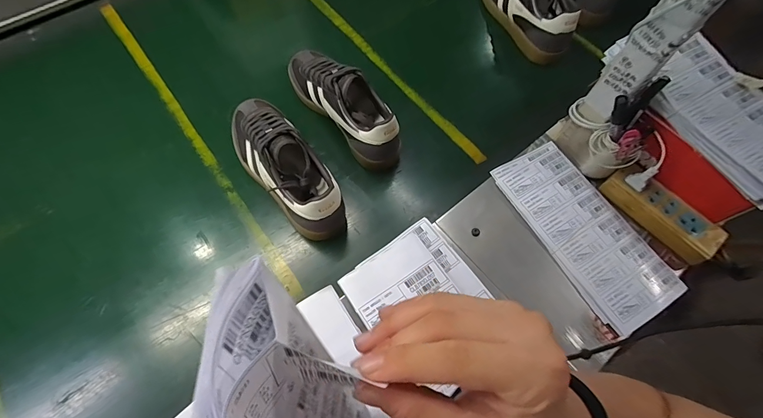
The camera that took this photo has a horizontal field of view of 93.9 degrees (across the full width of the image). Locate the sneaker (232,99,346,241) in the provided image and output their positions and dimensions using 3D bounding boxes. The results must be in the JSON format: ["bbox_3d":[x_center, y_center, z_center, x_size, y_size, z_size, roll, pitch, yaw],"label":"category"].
[{"bbox_3d":[-0.145,-0.068,0.511,0.088,0.098,0.253,-32,71,-15],"label":"sneaker"}]

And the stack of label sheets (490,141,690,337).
[{"bbox_3d":[0.280,0.025,0.500,0.119,0.017,0.268,-27,69,-10],"label":"stack of label sheets"}]

